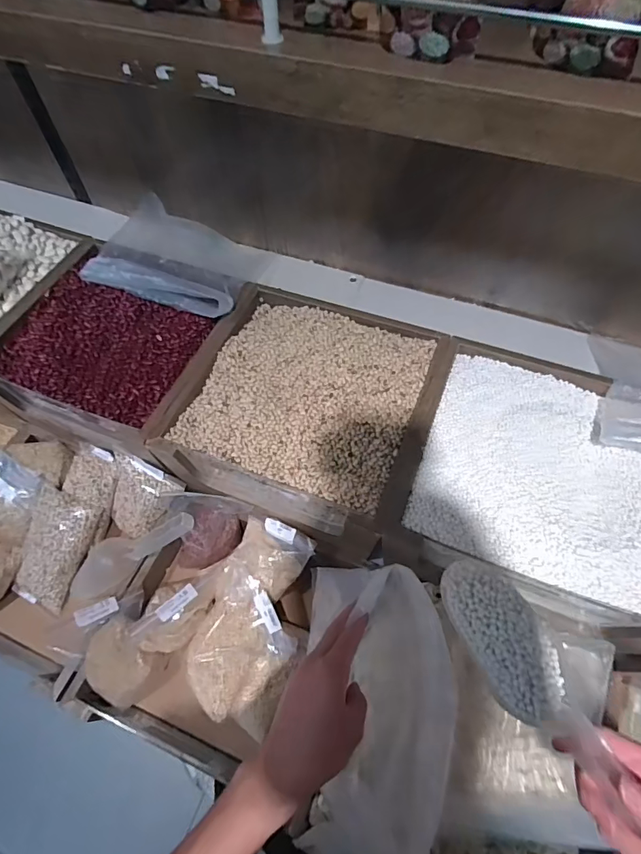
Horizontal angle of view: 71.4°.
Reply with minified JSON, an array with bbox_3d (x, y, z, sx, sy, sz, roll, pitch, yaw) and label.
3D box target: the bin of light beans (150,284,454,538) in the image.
[{"bbox_3d":[-0.019,-0.048,0.676,0.345,0.091,0.329,20,63,13],"label":"bin of light beans"}]

